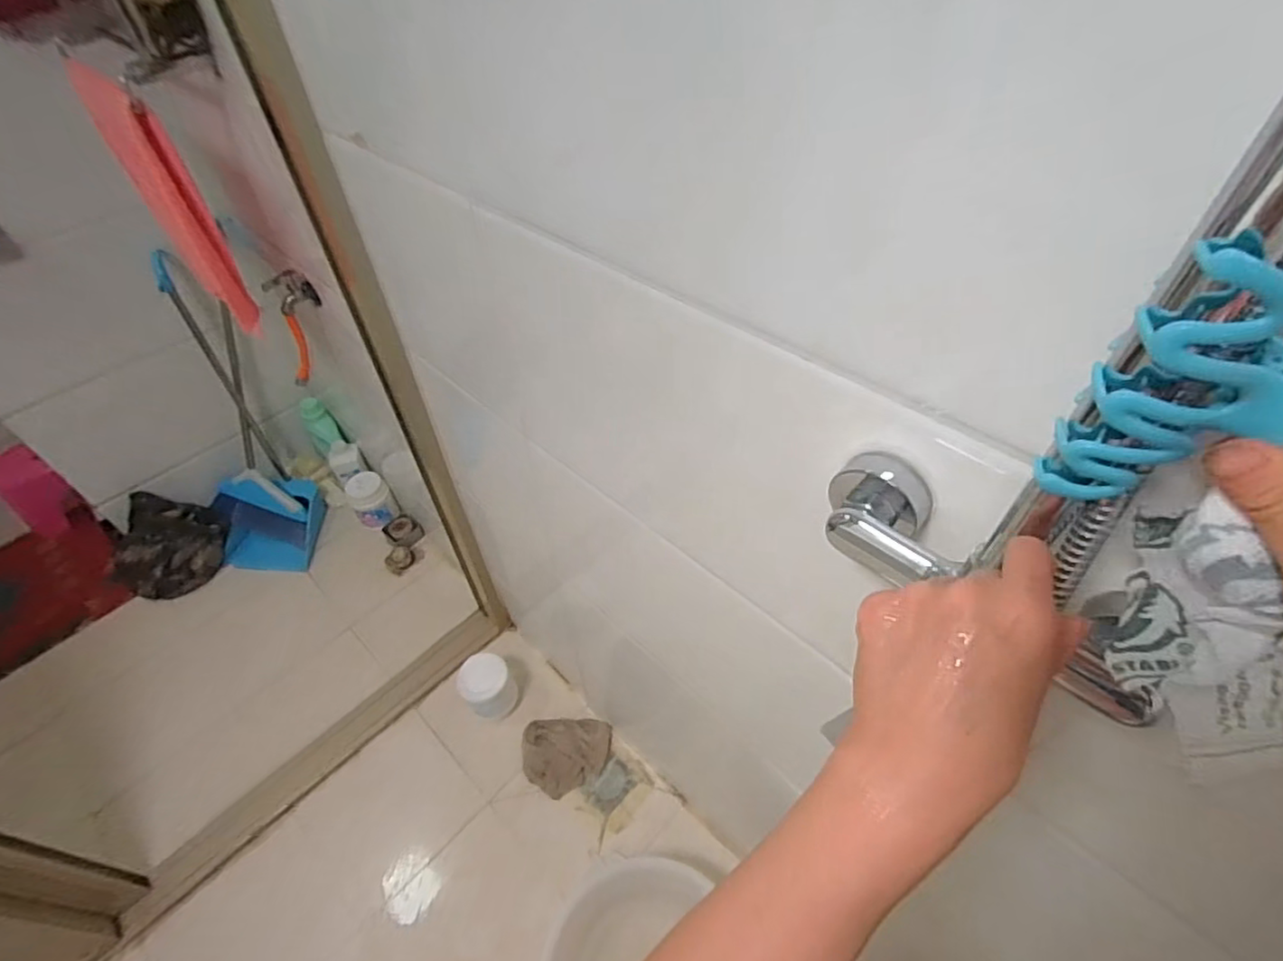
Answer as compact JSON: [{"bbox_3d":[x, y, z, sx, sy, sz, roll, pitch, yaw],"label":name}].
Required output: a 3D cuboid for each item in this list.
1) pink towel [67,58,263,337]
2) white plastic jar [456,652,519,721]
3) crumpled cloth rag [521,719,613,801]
[{"bbox_3d":[-0.706,-0.399,0.936,0.073,0.388,0.068,-32,54,-23],"label":"pink towel"},{"bbox_3d":[-0.339,0.461,1.329,0.109,0.137,0.102,-2,48,2],"label":"white plastic jar"},{"bbox_3d":[-0.161,0.589,1.280,0.188,0.065,0.146,-2,48,2],"label":"crumpled cloth rag"}]

